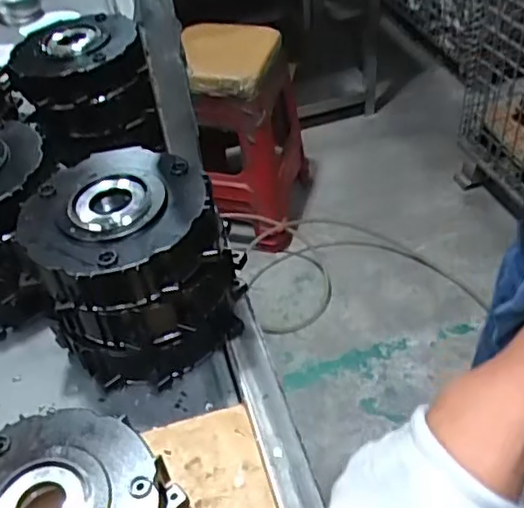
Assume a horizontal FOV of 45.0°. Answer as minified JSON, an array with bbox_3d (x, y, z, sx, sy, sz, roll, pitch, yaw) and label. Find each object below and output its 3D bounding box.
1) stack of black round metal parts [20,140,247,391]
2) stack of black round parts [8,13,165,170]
[{"bbox_3d":[-0.122,0.009,0.613,0.176,0.150,0.179,-22,46,-15],"label":"stack of black round metal parts"},{"bbox_3d":[-0.238,-0.223,0.856,0.158,0.144,0.147,-18,45,-11],"label":"stack of black round parts"}]

